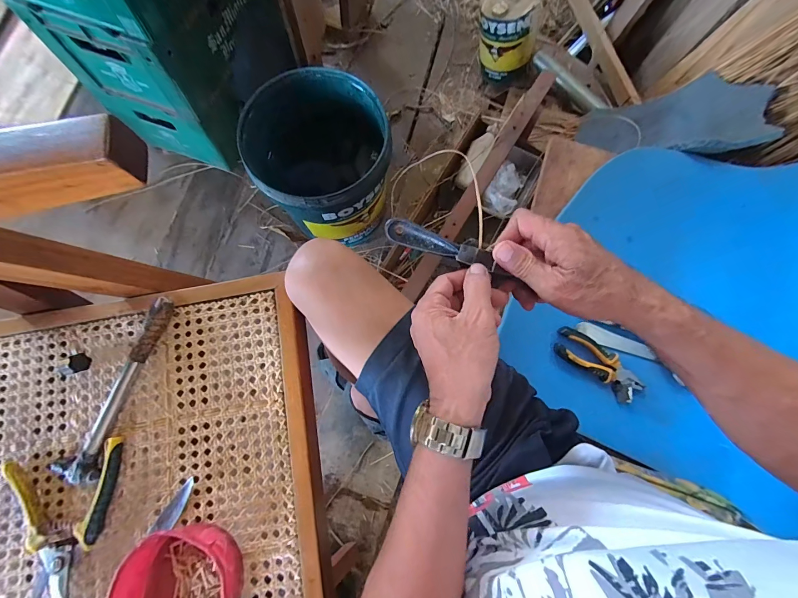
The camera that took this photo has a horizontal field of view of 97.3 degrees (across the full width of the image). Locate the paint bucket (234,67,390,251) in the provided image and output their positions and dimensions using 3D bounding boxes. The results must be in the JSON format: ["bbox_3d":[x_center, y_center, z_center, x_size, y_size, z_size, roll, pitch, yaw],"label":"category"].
[{"bbox_3d":[-0.170,-0.305,0.824,0.293,0.266,0.295,-1,78,3],"label":"paint bucket"}]

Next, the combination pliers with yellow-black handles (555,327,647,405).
[{"bbox_3d":[0.324,0.106,0.578,0.156,0.027,0.051,36,80,7],"label":"combination pliers with yellow-black handles"}]

